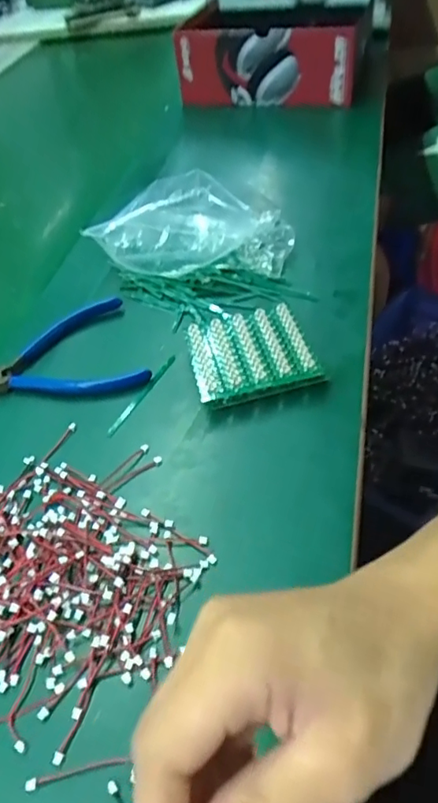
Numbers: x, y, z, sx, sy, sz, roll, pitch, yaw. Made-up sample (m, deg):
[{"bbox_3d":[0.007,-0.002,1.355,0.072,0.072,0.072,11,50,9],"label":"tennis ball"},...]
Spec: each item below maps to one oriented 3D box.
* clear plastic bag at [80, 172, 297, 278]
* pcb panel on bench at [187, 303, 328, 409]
[{"bbox_3d":[-0.024,-0.158,0.507,0.184,0.057,0.091,-3,49,0],"label":"clear plastic bag"},{"bbox_3d":[0.022,-0.037,0.419,0.085,0.011,0.088,-16,47,-8],"label":"pcb panel on bench"}]

